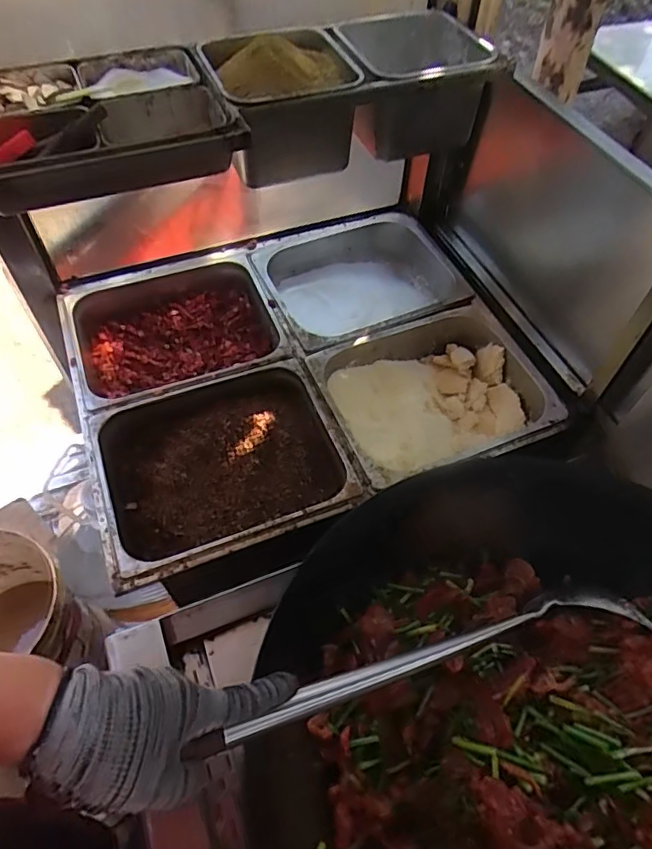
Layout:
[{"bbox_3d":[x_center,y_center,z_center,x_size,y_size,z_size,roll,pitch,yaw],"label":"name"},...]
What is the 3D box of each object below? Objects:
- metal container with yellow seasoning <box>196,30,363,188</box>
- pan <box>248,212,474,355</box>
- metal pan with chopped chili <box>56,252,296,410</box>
[{"bbox_3d":[-0.050,-0.411,0.733,0.176,0.138,0.187,-15,58,-11],"label":"metal container with yellow seasoning"},{"bbox_3d":[0.070,-0.251,1.012,0.354,0.092,0.273,-21,59,-14],"label":"pan"},{"bbox_3d":[-0.250,-0.133,0.933,0.328,0.118,0.269,-20,59,-14],"label":"metal pan with chopped chili"}]

